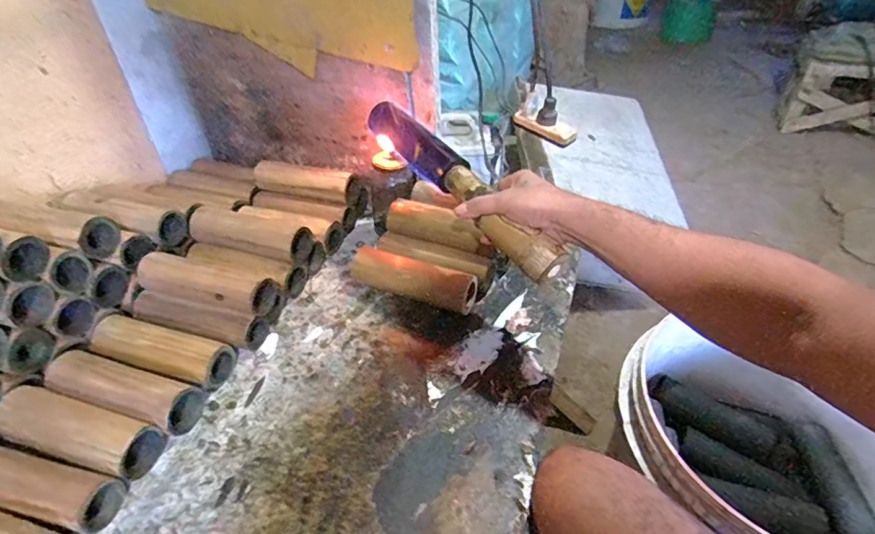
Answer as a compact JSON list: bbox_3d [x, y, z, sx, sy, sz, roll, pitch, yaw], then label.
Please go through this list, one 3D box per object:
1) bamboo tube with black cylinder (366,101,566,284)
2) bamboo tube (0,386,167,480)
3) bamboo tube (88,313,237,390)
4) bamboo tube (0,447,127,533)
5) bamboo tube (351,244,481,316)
[{"bbox_3d":[0.025,-0.101,0.596,0.040,0.052,0.340,-27,57,-26],"label":"bamboo tube with black cylinder"},{"bbox_3d":[-0.382,0.180,0.526,0.183,0.059,0.060,6,38,14],"label":"bamboo tube"},{"bbox_3d":[-0.342,0.108,0.618,0.185,0.065,0.059,7,39,16],"label":"bamboo tube"},{"bbox_3d":[-0.402,0.207,0.472,0.181,0.043,0.051,14,40,4],"label":"bamboo tube"},{"bbox_3d":[-0.036,0.022,0.702,0.181,0.062,0.061,14,41,24],"label":"bamboo tube"}]

